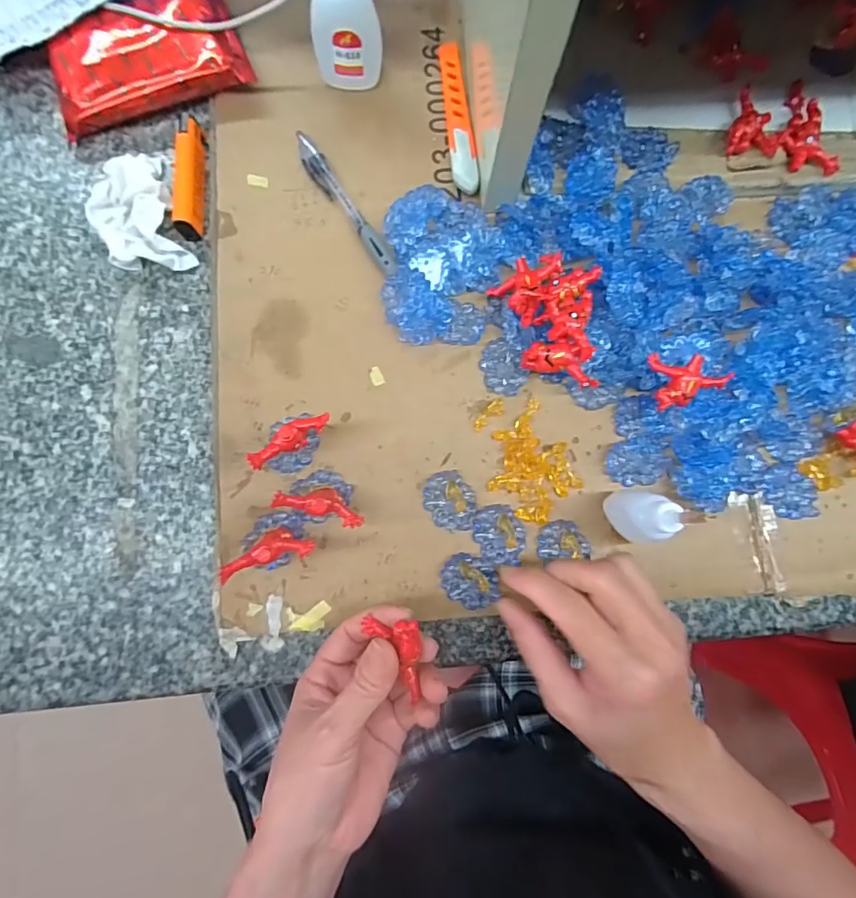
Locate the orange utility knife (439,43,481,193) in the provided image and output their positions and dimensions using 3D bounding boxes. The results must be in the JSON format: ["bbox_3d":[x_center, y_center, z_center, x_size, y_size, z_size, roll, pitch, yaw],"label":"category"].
[{"bbox_3d":[0.021,-0.237,0.354,0.017,0.012,0.120,-6,83,-1],"label":"orange utility knife"}]

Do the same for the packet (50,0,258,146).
[{"bbox_3d":[-0.199,-0.284,0.349,0.130,0.025,0.097,-17,84,-3],"label":"packet"}]

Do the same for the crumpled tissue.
[{"bbox_3d":[-0.197,-0.157,0.336,0.054,0.024,0.088,-21,84,-3],"label":"crumpled tissue"}]

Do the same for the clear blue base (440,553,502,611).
[{"bbox_3d":[0.026,0.082,0.309,0.036,0.010,0.030,26,84,2],"label":"clear blue base"}]

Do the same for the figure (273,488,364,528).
[{"bbox_3d":[-0.059,0.032,0.291,0.047,0.052,0.017,17,83,1],"label":"figure"}]

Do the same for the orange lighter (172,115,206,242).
[{"bbox_3d":[-0.163,-0.187,0.340,0.013,0.017,0.081,0,83,-1],"label":"orange lighter"}]

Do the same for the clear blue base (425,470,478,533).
[{"bbox_3d":[0.015,0.033,0.315,0.030,0.009,0.038,-32,85,-4],"label":"clear blue base"}]

